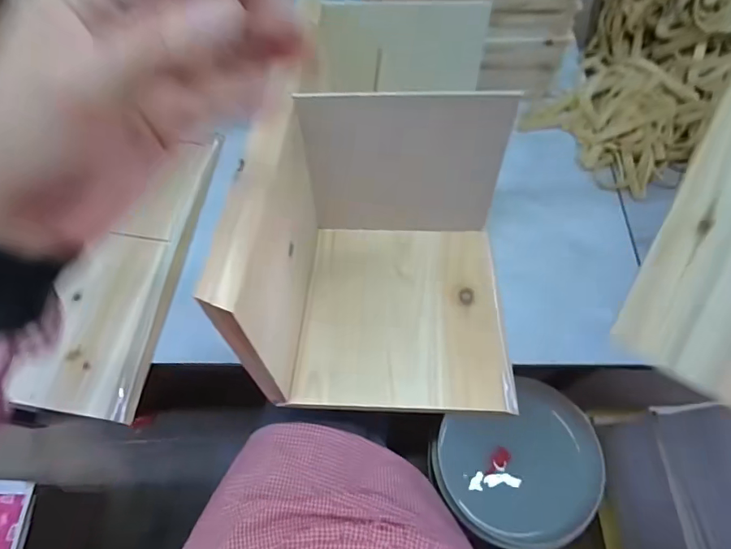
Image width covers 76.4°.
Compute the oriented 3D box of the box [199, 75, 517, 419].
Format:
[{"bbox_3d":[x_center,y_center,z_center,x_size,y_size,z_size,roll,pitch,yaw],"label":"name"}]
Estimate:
[{"bbox_3d":[0.033,-0.007,0.400,0.228,0.213,0.210,5,64,6],"label":"box"}]

